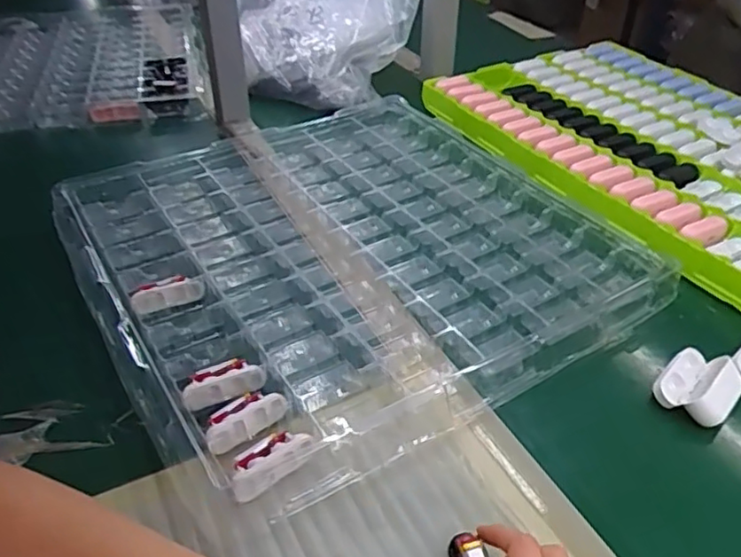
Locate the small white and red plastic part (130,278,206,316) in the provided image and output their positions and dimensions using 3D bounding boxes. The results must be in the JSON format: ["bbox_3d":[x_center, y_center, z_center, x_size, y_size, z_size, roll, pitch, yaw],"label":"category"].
[{"bbox_3d":[-0.183,0.013,0.567,0.062,0.023,0.019,-20,42,-22],"label":"small white and red plastic part"}]

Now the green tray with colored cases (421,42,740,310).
[{"bbox_3d":[0.371,-0.176,0.808,0.415,0.039,0.583,-21,43,-23],"label":"green tray with colored cases"}]

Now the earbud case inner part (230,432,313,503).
[{"bbox_3d":[-0.070,0.123,0.426,0.059,0.014,0.027,-30,47,-32],"label":"earbud case inner part"}]

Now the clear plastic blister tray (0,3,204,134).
[{"bbox_3d":[-0.508,-0.350,1.005,0.447,0.040,0.465,-9,40,-12],"label":"clear plastic blister tray"}]

